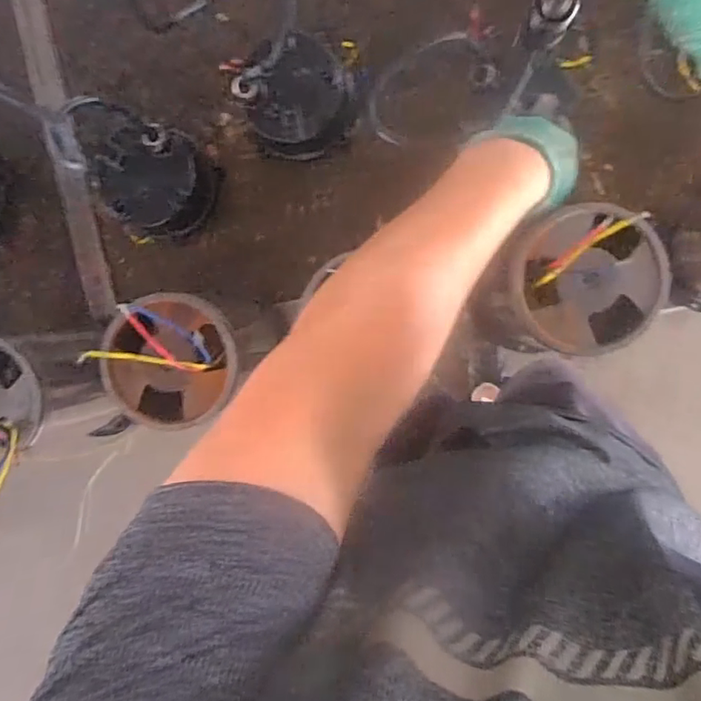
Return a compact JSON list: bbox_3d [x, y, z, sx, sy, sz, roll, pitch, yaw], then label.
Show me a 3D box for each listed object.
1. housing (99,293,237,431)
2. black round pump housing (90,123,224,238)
[{"bbox_3d":[-0.157,0.011,0.482,0.113,0.050,0.106,1,95,6],"label":"housing"},{"bbox_3d":[-0.216,-0.193,0.636,0.121,0.085,0.110,1,95,6],"label":"black round pump housing"}]

